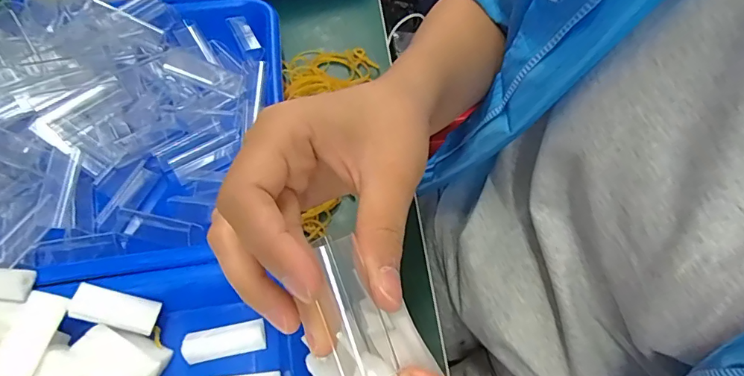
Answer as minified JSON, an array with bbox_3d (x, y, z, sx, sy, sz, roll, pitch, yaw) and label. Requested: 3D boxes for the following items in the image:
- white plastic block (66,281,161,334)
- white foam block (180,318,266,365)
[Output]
[{"bbox_3d":[-0.149,0.070,0.272,0.045,0.007,0.019,24,56,-23],"label":"white plastic block"},{"bbox_3d":[-0.087,0.090,0.278,0.046,0.012,0.017,-11,59,-6],"label":"white foam block"}]

